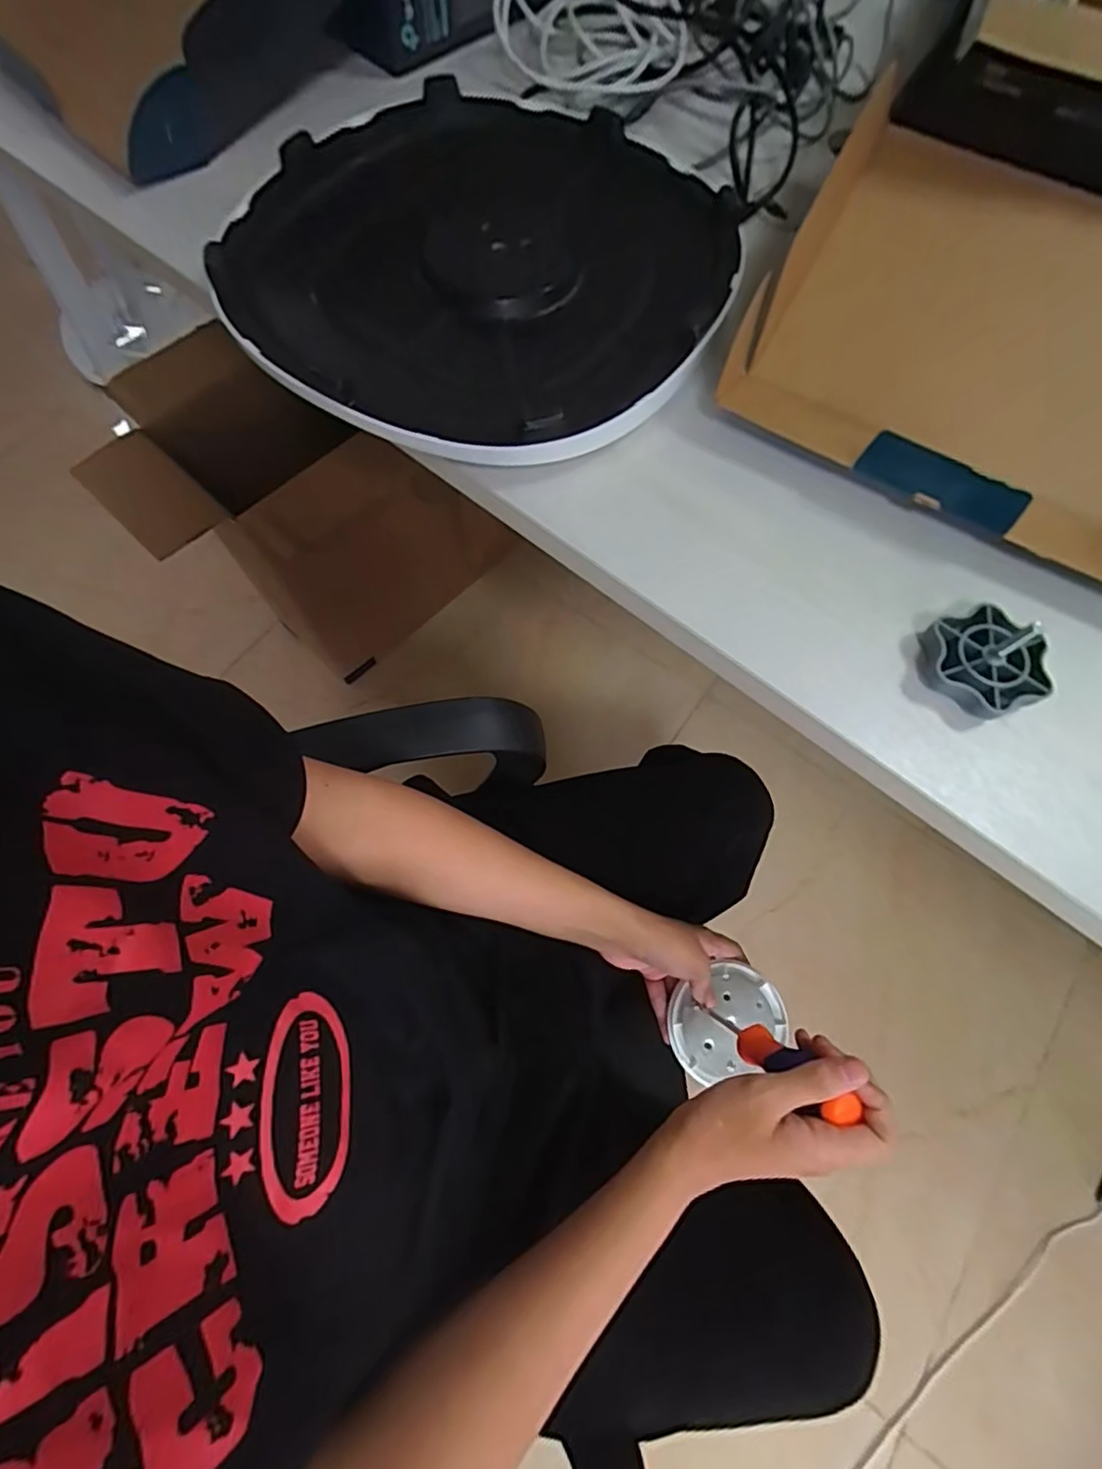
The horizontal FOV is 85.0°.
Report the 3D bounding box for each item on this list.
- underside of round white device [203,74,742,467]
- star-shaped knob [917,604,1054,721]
[{"bbox_3d":[-0.055,-0.394,0.490,0.388,0.050,0.407,0,69,-1],"label":"underside of round white device"},{"bbox_3d":[0.280,-0.050,0.382,0.074,0.042,0.073,-19,71,-9],"label":"star-shaped knob"}]

